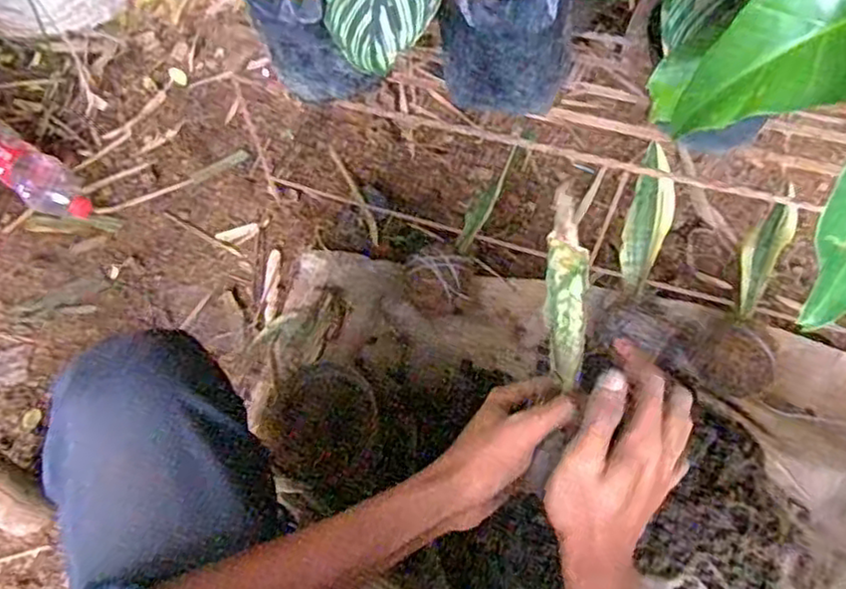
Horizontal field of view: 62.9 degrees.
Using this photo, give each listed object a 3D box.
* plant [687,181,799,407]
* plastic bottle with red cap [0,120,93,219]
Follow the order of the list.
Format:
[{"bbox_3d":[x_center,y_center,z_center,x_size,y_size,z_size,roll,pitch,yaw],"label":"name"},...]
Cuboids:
[{"bbox_3d":[0.435,0.003,0.921,0.086,0.093,0.280,22,76,10],"label":"plant"},{"bbox_3d":[-0.674,-0.215,1.160,0.293,0.076,0.097,35,65,17],"label":"plastic bottle with red cap"}]

